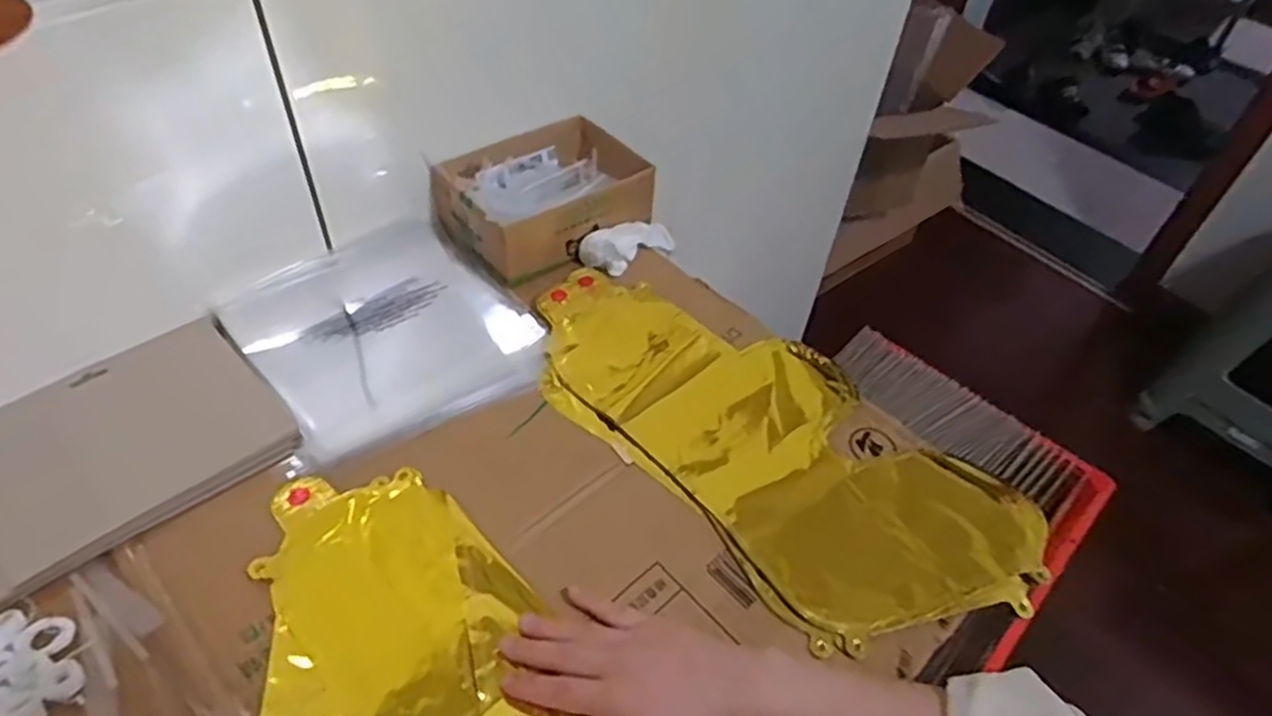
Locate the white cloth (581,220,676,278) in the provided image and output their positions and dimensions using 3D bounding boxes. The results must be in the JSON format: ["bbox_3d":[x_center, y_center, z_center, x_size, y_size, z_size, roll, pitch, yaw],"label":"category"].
[{"bbox_3d":[-0.005,-0.115,0.751,0.118,0.038,0.043,-22,52,-40],"label":"white cloth"}]

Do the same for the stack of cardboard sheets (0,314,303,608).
[{"bbox_3d":[-0.378,0.060,0.554,0.203,0.009,0.170,-33,58,-31],"label":"stack of cardboard sheets"}]

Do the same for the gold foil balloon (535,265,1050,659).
[{"bbox_3d":[0.097,0.055,0.606,0.430,0.013,0.206,37,54,25],"label":"gold foil balloon"}]

